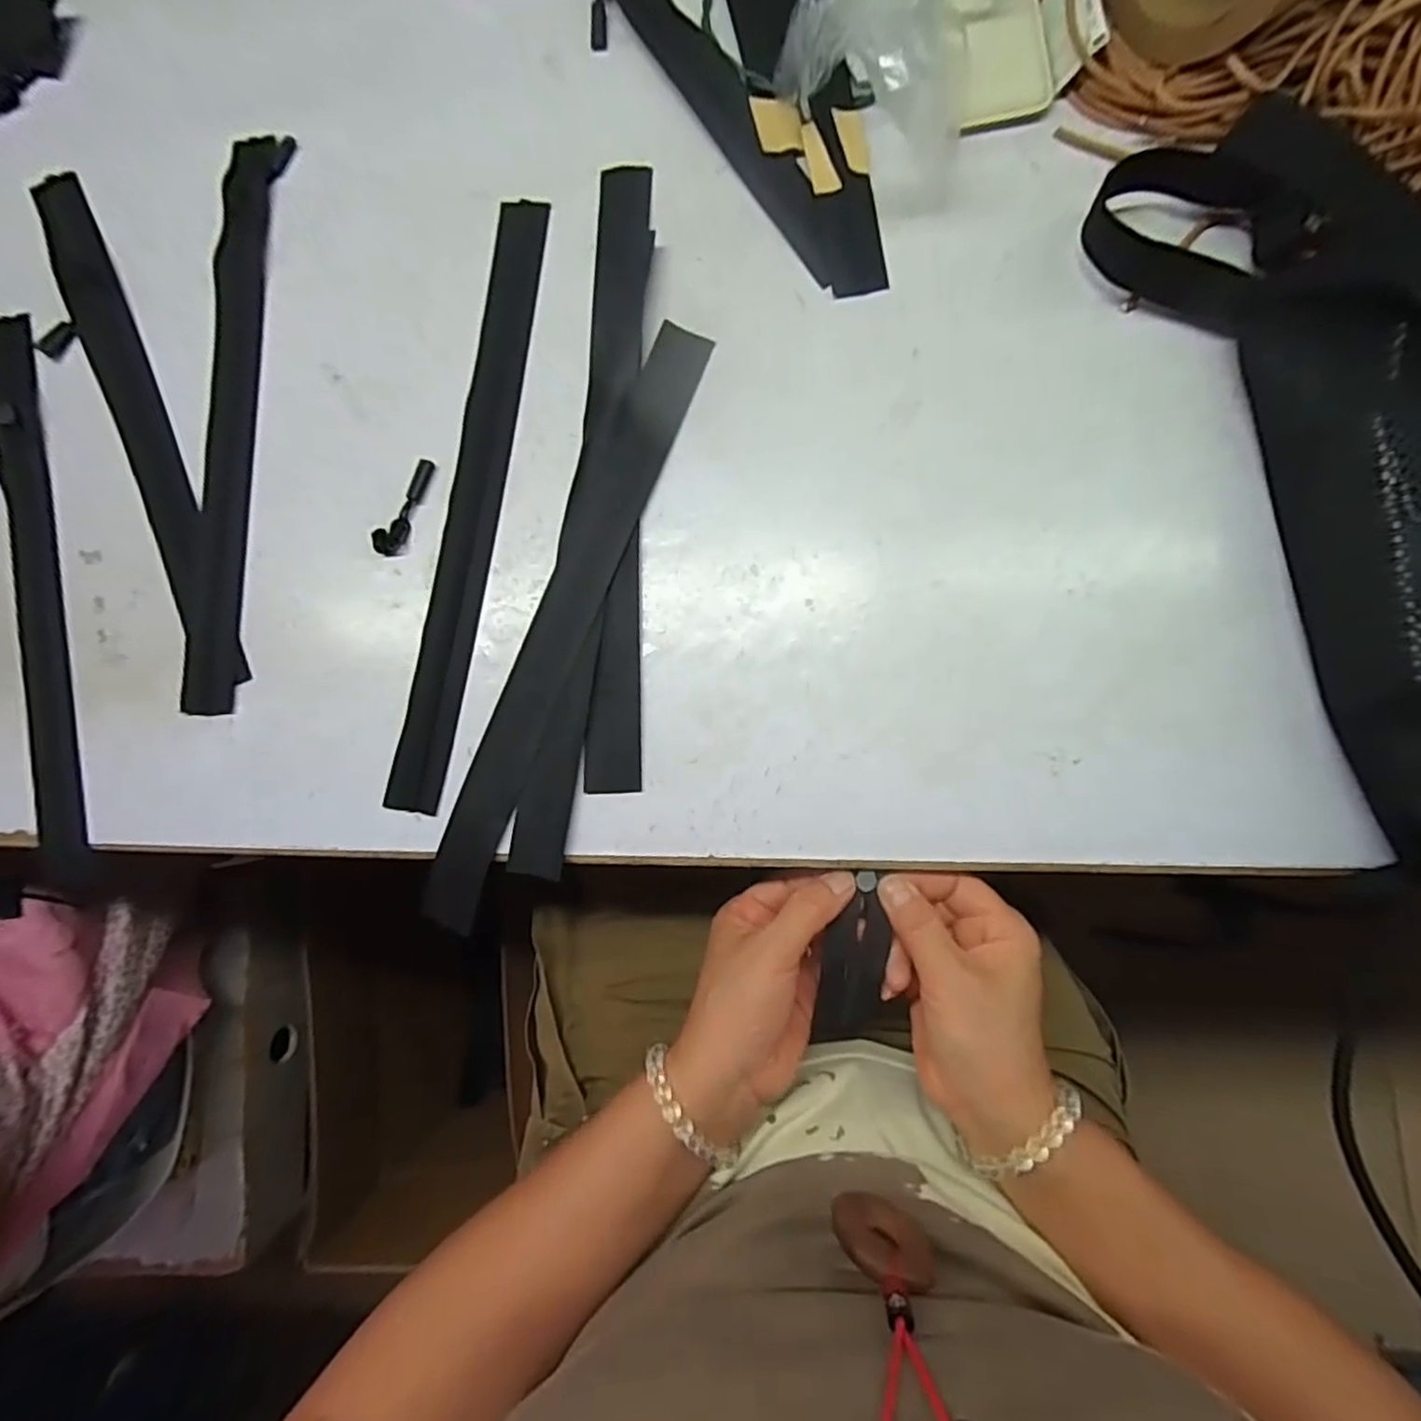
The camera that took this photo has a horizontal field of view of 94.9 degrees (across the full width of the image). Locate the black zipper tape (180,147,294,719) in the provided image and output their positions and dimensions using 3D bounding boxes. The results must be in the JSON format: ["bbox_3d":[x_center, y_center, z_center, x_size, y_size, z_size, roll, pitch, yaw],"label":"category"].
[{"bbox_3d":[-0.283,-0.172,0.384,0.039,0.005,0.347,2,86,6],"label":"black zipper tape"}]

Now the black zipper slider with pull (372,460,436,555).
[{"bbox_3d":[-0.170,-0.114,0.365,0.011,0.012,0.058,26,89,7],"label":"black zipper slider with pull"}]

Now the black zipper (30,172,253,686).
[{"bbox_3d":[-0.343,-0.176,0.391,0.033,0.008,0.351,-23,84,0],"label":"black zipper"}]

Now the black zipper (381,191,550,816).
[{"bbox_3d":[-0.133,-0.121,0.370,0.033,0.004,0.351,8,86,6],"label":"black zipper"}]

